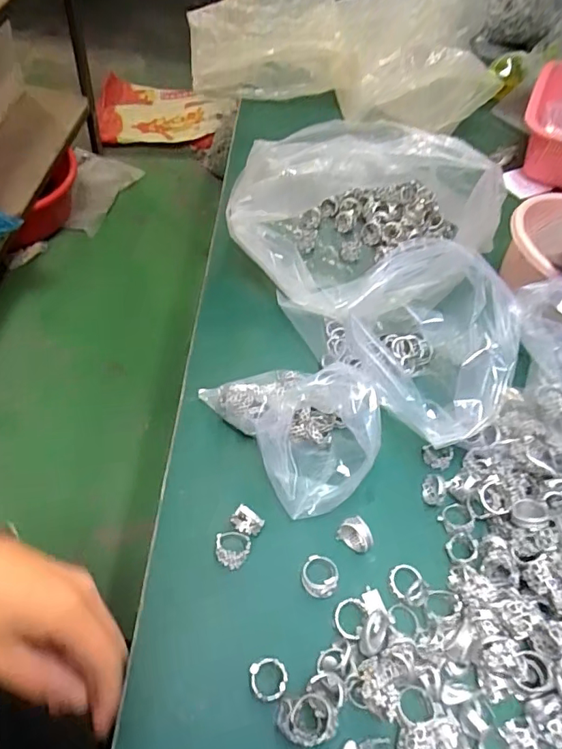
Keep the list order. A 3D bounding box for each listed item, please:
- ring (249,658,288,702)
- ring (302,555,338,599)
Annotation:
[{"bbox_3d":[-0.007,0.183,0.305,0.022,0.007,0.022,-3,52,3],"label":"ring"},{"bbox_3d":[0.027,0.136,0.343,0.023,0.015,0.025,5,55,-6],"label":"ring"}]

